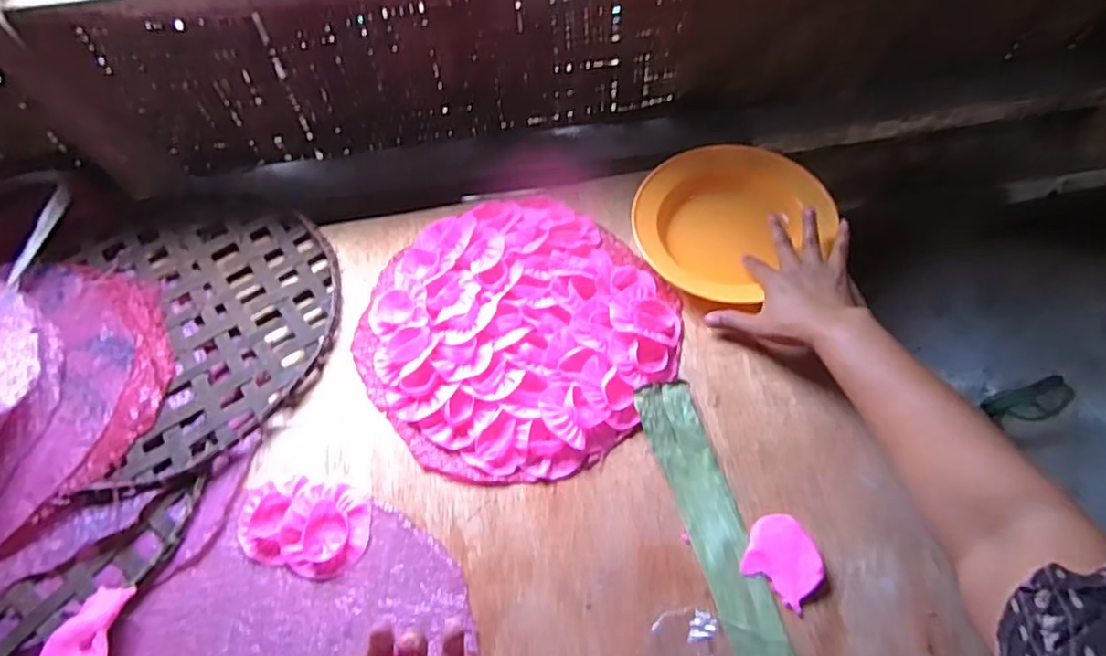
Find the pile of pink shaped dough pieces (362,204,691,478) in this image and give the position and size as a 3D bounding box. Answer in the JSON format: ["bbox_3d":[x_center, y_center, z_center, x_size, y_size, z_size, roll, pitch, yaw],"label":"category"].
[{"bbox_3d":[-0.039,-0.008,0.661,0.313,0.033,0.319,-36,62,-18],"label":"pile of pink shaped dough pieces"}]

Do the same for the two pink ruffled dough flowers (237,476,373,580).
[{"bbox_3d":[-0.223,0.173,0.553,0.116,0.023,0.078,11,58,11],"label":"two pink ruffled dough flowers"}]

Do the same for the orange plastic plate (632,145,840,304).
[{"bbox_3d":[0.202,-0.123,0.699,0.211,0.038,0.211,-2,81,10],"label":"orange plastic plate"}]

